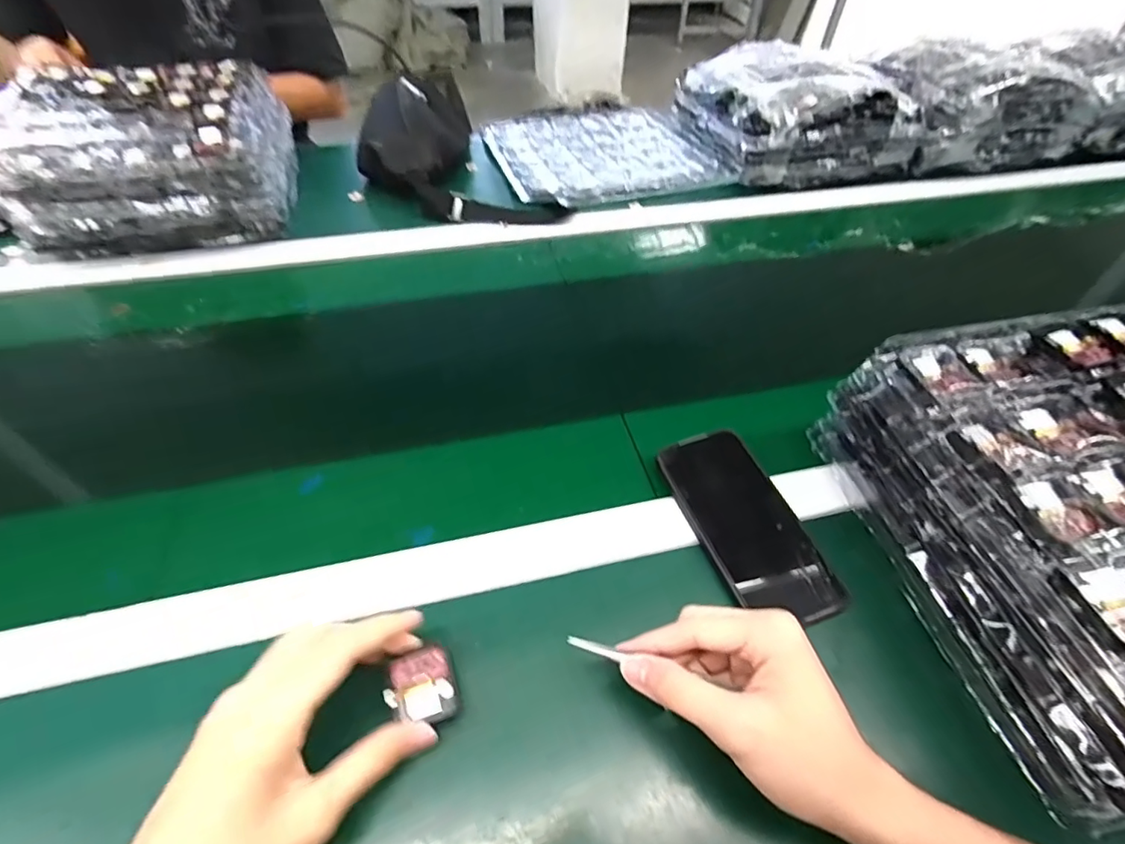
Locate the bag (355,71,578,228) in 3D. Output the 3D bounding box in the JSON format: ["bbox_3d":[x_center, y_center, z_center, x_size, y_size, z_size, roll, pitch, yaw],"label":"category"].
[{"bbox_3d":[-0.158,-0.371,0.734,0.202,0.098,0.333,-26,56,-23],"label":"bag"}]

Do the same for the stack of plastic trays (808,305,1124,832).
[{"bbox_3d":[0.365,0.070,0.352,0.268,0.141,0.288,-8,51,-10],"label":"stack of plastic trays"}]

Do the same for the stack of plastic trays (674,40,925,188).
[{"bbox_3d":[0.361,-0.496,0.850,0.302,0.116,0.266,-10,51,-11],"label":"stack of plastic trays"}]

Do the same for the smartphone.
[{"bbox_3d":[0.139,0.074,0.411,0.077,0.009,0.160,-14,52,-15],"label":"smartphone"}]

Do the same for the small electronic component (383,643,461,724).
[{"bbox_3d":[-0.083,0.157,0.319,0.039,0.006,0.042,-17,53,-17],"label":"small electronic component"}]

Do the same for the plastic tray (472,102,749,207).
[{"bbox_3d":[0.057,-0.422,0.814,0.324,0.025,0.302,-14,52,-14],"label":"plastic tray"}]

